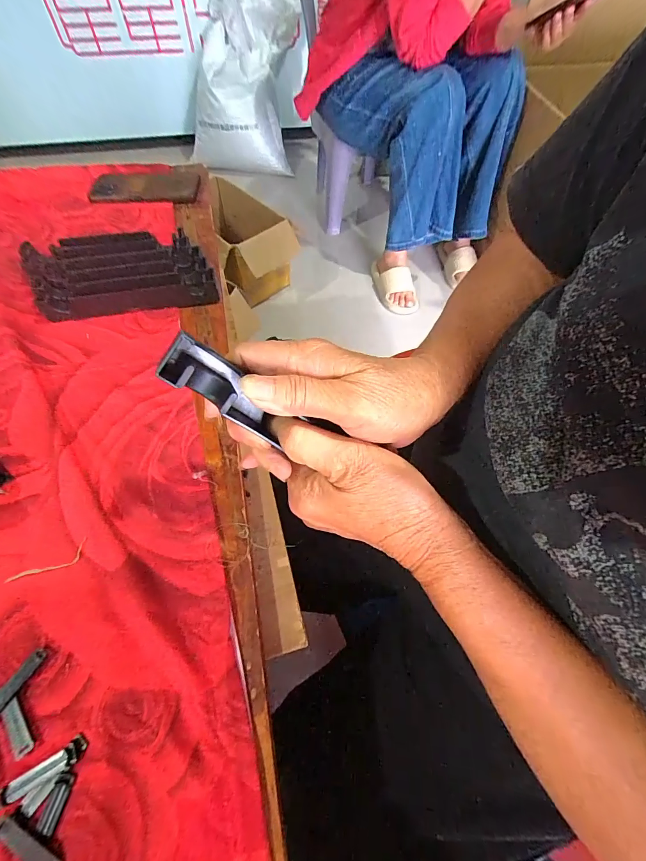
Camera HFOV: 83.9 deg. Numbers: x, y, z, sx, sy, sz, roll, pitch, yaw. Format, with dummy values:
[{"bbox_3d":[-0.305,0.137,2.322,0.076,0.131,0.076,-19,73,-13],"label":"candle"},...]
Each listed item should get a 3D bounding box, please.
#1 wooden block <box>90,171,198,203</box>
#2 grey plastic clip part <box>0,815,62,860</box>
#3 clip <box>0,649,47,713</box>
[{"bbox_3d":[-0.284,-0.393,0.577,0.158,0.006,0.085,0,59,-3],"label":"wooden block"},{"bbox_3d":[-0.169,0.238,0.205,0.048,0.004,0.009,22,60,10],"label":"grey plastic clip part"},{"bbox_3d":[-0.210,0.173,0.243,0.010,0.004,0.047,27,61,13],"label":"clip"}]

